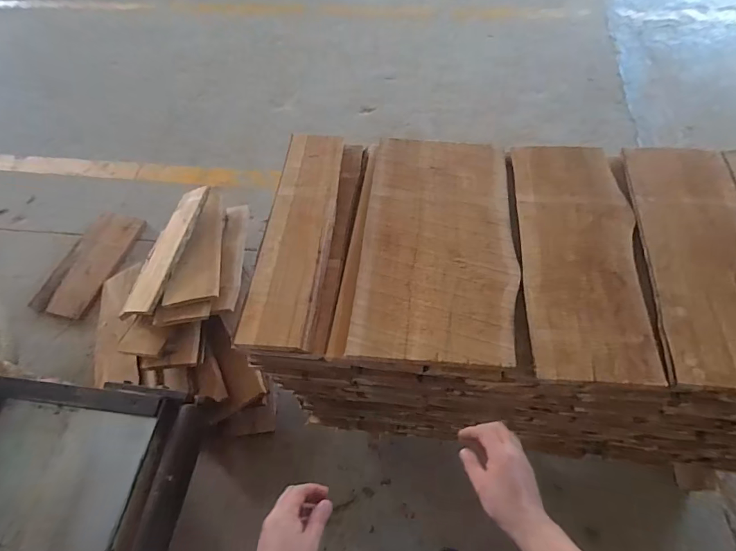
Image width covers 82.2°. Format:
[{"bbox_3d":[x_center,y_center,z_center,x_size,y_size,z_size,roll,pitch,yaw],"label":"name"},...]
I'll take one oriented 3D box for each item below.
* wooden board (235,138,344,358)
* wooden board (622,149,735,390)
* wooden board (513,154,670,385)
[{"bbox_3d":[-0.140,-0.096,0.846,0.129,0.028,0.499,4,57,4],"label":"wooden board"},{"bbox_3d":[0.617,-0.052,0.766,0.202,0.019,0.521,7,58,6],"label":"wooden board"},{"bbox_3d":[0.396,-0.057,0.793,0.206,0.015,0.520,5,57,5],"label":"wooden board"}]

